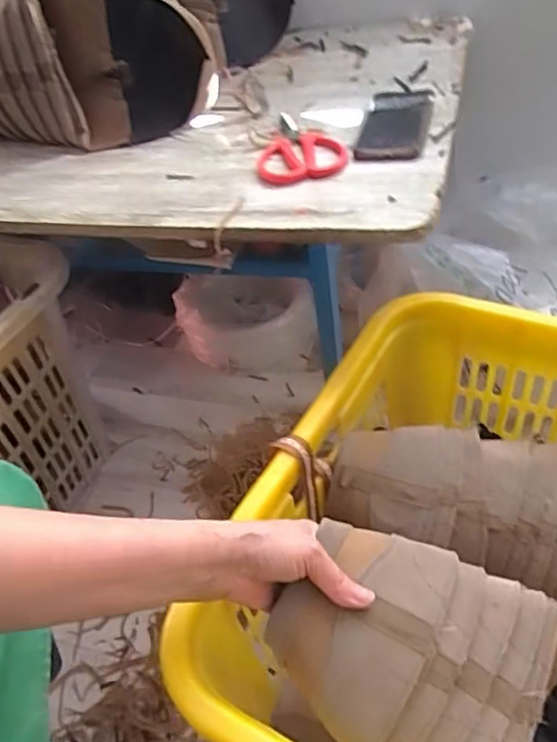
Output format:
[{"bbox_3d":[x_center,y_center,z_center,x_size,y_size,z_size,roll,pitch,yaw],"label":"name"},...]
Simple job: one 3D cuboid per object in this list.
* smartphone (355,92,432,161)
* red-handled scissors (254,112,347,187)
[{"bbox_3d":[0.132,-0.282,0.675,0.075,0.017,0.156,5,47,15],"label":"smartphone"},{"bbox_3d":[0.022,-0.259,0.680,0.096,0.010,0.171,-8,45,2],"label":"red-handled scissors"}]

